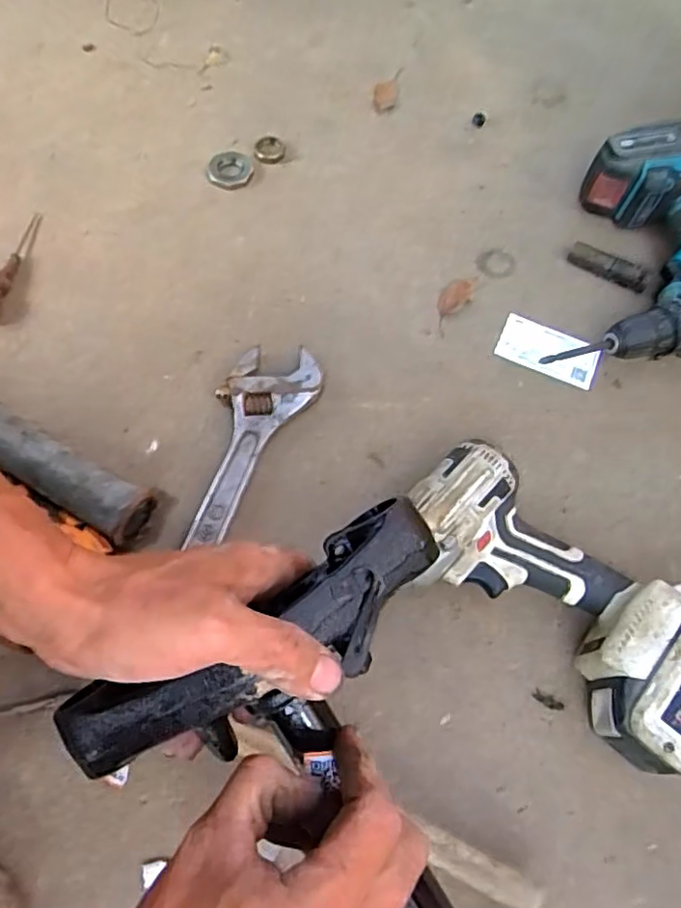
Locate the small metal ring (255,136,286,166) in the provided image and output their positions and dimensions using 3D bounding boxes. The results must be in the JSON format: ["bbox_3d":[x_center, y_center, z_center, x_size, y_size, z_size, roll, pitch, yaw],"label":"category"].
[{"bbox_3d":[-0.074,-0.318,0.649,0.032,0.008,0.032,0,65,1],"label":"small metal ring"}]

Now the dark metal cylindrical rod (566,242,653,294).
[{"bbox_3d":[0.258,-0.179,0.596,0.077,0.017,0.024,36,71,16],"label":"dark metal cylindrical rod"}]

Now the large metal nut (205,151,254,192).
[{"bbox_3d":[-0.116,-0.298,0.650,0.050,0.005,0.049,8,65,5],"label":"large metal nut"}]

